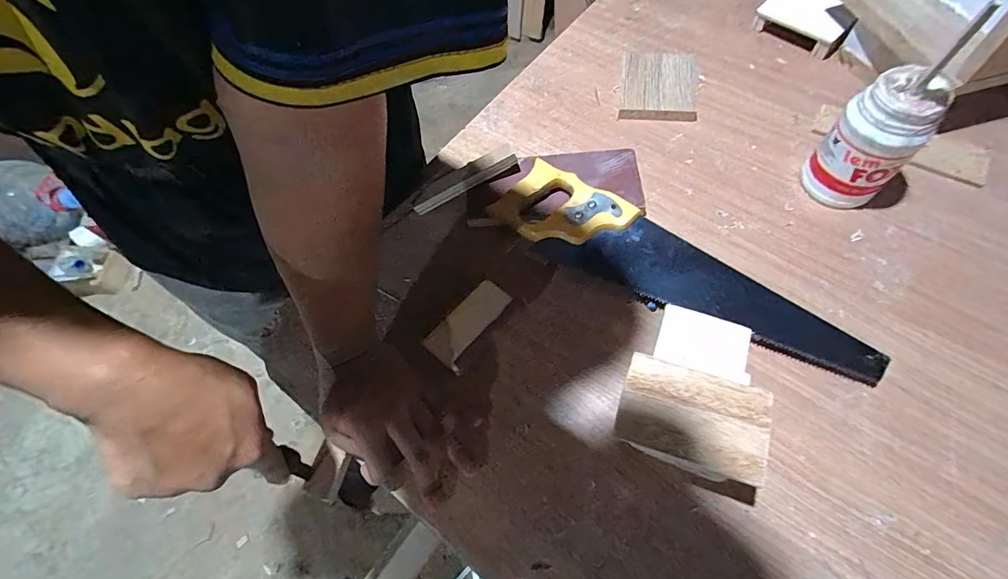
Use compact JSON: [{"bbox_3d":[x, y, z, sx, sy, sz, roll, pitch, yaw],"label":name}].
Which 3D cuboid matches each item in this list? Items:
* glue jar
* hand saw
[{"bbox_3d":[0.381,-0.154,0.470,0.061,0.138,0.080,-39,67,-15],"label":"glue jar"},{"bbox_3d":[0.173,-0.024,0.477,0.417,0.044,0.089,27,68,16],"label":"hand saw"}]

